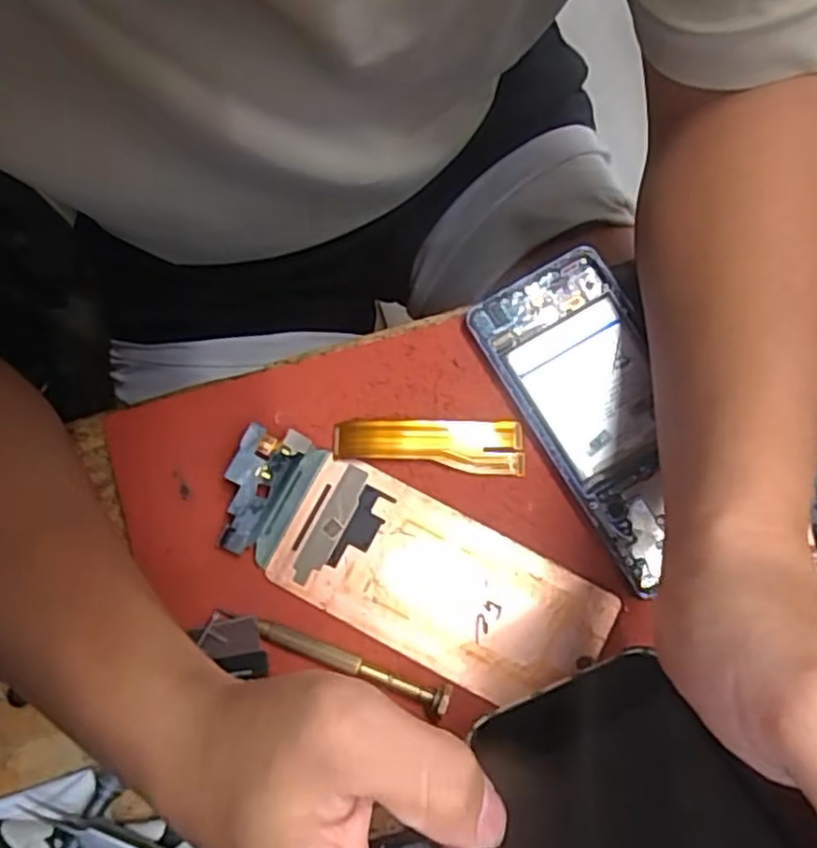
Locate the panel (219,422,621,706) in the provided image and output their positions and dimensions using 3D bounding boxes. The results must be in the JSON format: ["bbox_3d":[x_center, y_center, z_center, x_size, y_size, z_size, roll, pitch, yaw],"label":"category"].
[{"bbox_3d":[0.000,0.067,0.321,0.182,0.016,0.067,28,80,4],"label":"panel"}]

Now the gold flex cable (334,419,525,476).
[{"bbox_3d":[0.009,0.010,0.338,0.090,0.004,0.025,1,78,1],"label":"gold flex cable"}]

